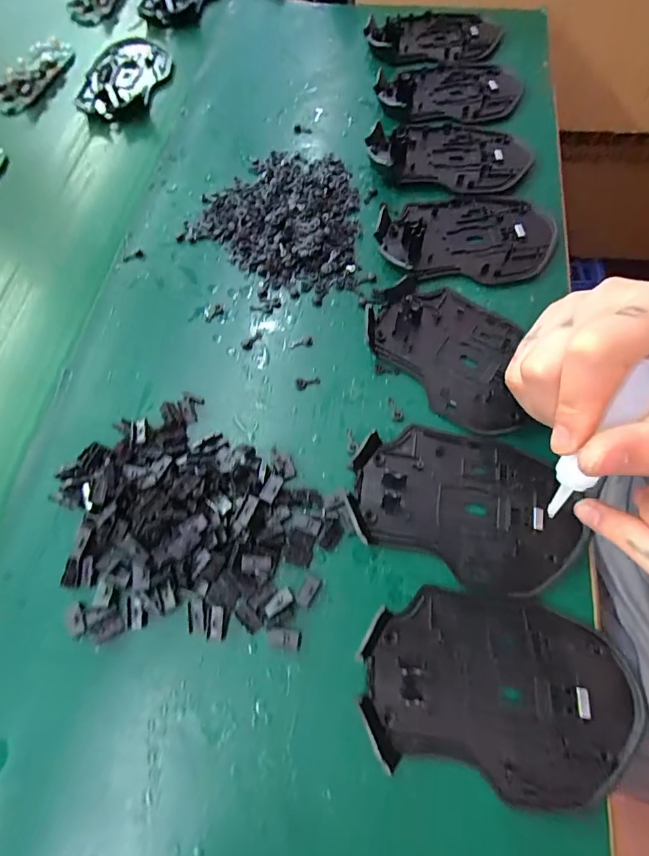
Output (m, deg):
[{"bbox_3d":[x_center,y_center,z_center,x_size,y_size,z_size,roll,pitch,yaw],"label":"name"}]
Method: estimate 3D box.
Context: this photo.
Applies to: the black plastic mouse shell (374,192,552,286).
[{"bbox_3d":[0.093,-0.129,0.278,0.114,0.017,0.071,-1,67,2],"label":"black plastic mouse shell"}]

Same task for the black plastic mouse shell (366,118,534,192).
[{"bbox_3d":[0.091,-0.203,0.310,0.113,0.012,0.074,9,68,7],"label":"black plastic mouse shell"}]

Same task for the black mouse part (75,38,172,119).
[{"bbox_3d":[-0.178,-0.312,0.383,0.073,0.018,0.108,11,68,8],"label":"black mouse part"}]

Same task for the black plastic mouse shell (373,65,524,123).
[{"bbox_3d":[0.100,-0.273,0.341,0.113,0.015,0.073,5,67,5],"label":"black plastic mouse shell"}]

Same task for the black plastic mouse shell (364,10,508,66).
[{"bbox_3d":[0.095,-0.345,0.371,0.114,0.015,0.069,0,67,3],"label":"black plastic mouse shell"}]

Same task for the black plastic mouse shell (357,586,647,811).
[{"bbox_3d":[0.075,0.110,0.180,0.114,0.012,0.072,12,68,8],"label":"black plastic mouse shell"}]

